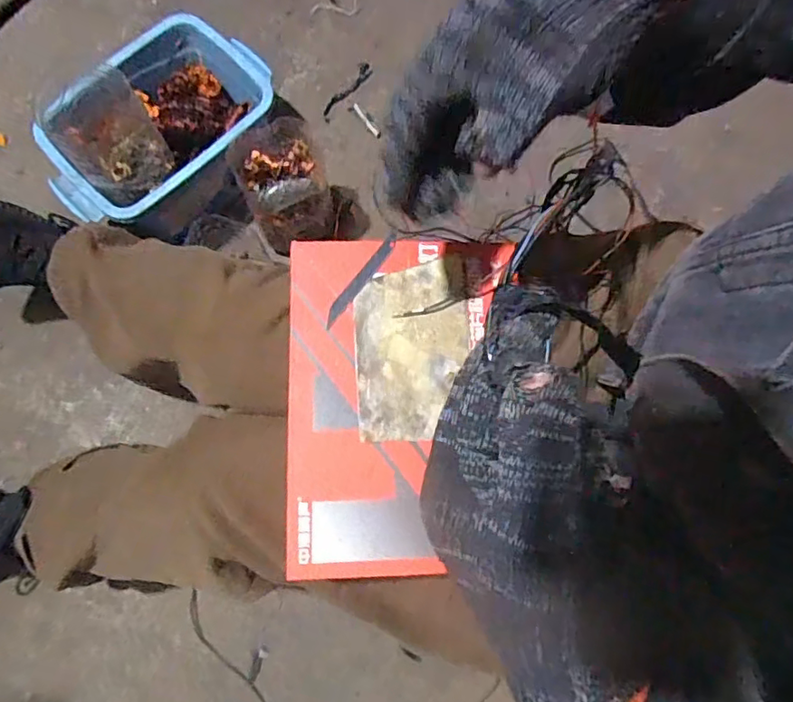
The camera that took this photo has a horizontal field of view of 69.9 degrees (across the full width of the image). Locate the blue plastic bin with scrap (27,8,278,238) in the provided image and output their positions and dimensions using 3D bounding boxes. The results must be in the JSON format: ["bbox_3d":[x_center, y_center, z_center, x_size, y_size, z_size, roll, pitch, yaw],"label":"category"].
[{"bbox_3d":[-0.298,-0.278,0.782,0.196,0.198,0.309,42,82,8],"label":"blue plastic bin with scrap"}]

